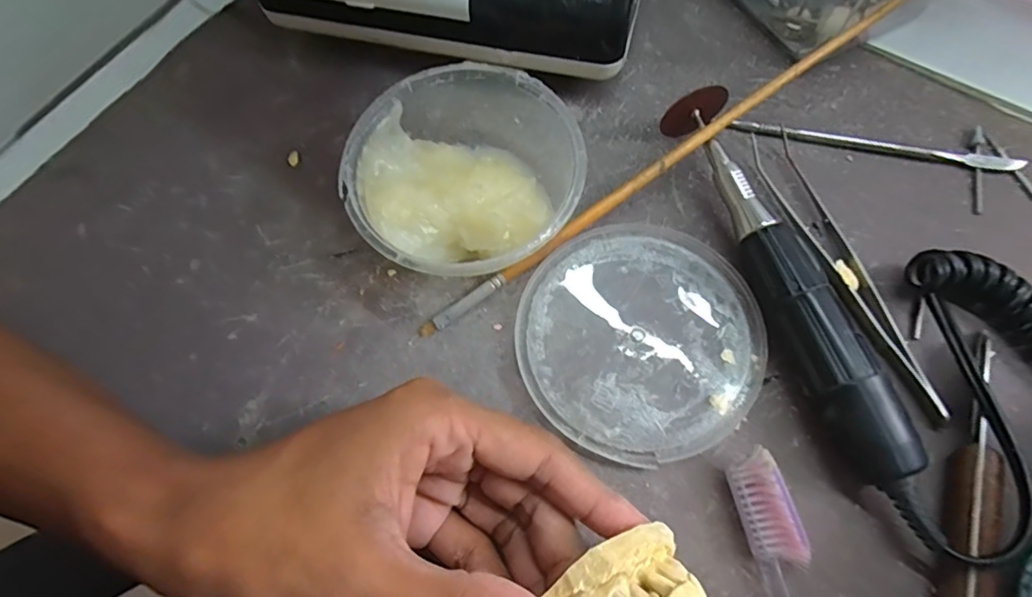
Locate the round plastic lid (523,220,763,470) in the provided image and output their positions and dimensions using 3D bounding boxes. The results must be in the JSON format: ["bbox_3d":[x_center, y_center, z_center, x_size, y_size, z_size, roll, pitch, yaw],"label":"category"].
[{"bbox_3d":[0.054,0.016,0.232,0.101,0.005,0.105,-1,71,2],"label":"round plastic lid"}]

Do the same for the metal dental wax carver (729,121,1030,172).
[{"bbox_3d":[0.175,-0.076,0.257,0.134,0.007,0.012,10,71,6],"label":"metal dental wax carver"}]

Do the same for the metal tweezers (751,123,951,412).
[{"bbox_3d":[0.146,-0.015,0.236,0.020,0.009,0.140,-19,71,-4],"label":"metal tweezers"}]

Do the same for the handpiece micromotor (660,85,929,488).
[{"bbox_3d":[0.111,-0.013,0.226,0.027,0.028,0.178,-17,71,-3],"label":"handpiece micromotor"}]

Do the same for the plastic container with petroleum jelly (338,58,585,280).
[{"bbox_3d":[-0.022,-0.062,0.244,0.097,0.042,0.116,2,71,3],"label":"plastic container with petroleum jelly"}]

